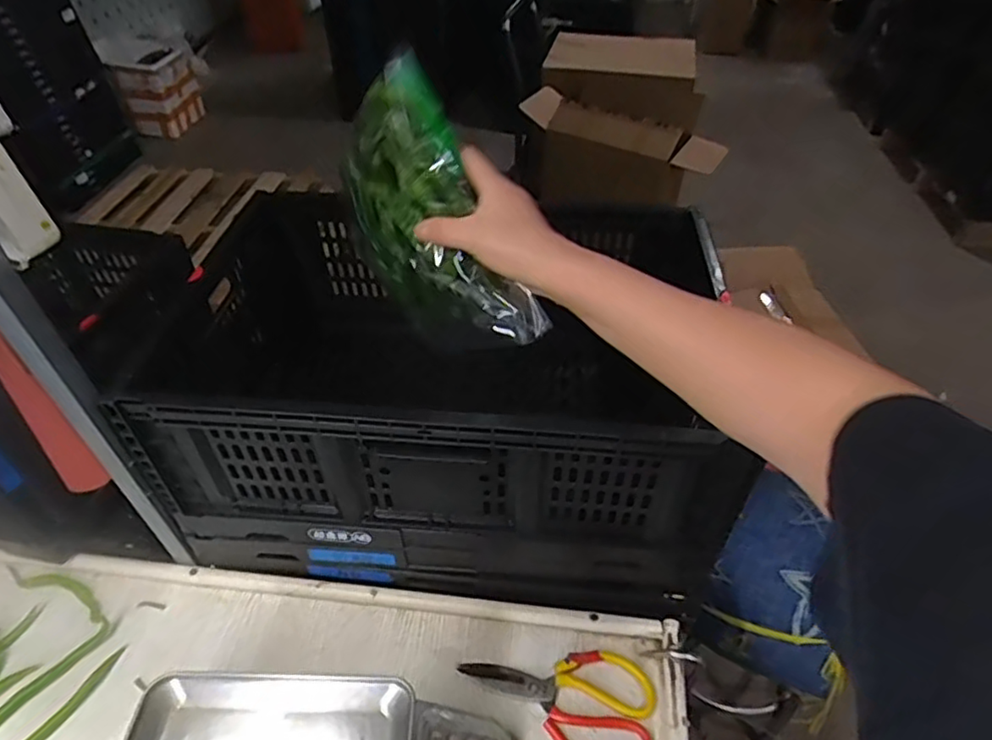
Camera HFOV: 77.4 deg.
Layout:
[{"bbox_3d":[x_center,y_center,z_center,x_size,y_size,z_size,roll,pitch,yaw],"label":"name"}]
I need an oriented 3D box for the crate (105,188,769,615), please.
[{"bbox_3d":[-0.076,0.002,0.782,0.673,0.296,0.432,5,45,5],"label":"crate"}]

